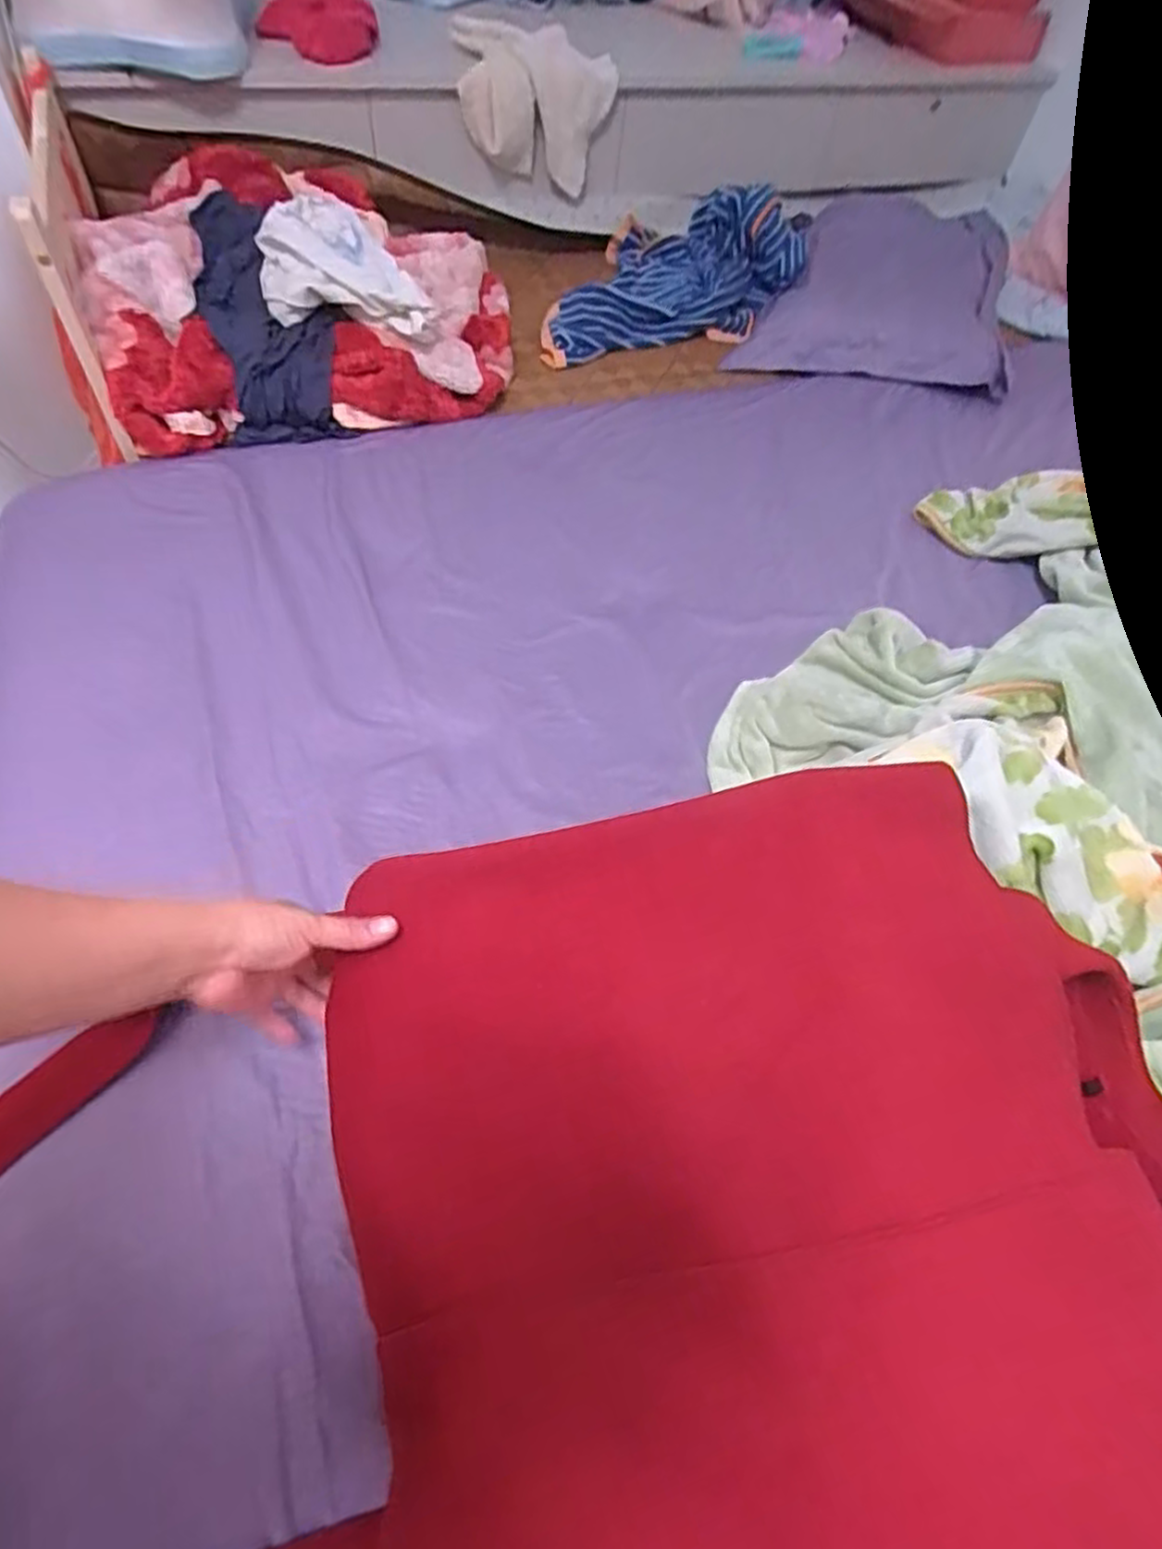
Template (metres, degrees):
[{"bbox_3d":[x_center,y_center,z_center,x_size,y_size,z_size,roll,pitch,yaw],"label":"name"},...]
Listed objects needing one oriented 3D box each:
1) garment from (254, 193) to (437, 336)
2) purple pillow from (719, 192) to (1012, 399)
[{"bbox_3d":[-0.307,-0.628,0.928,0.187,0.098,0.204,-22,61,-19],"label":"garment"},{"bbox_3d":[0.478,-0.776,1.173,0.357,0.094,0.471,17,59,7],"label":"purple pillow"}]

